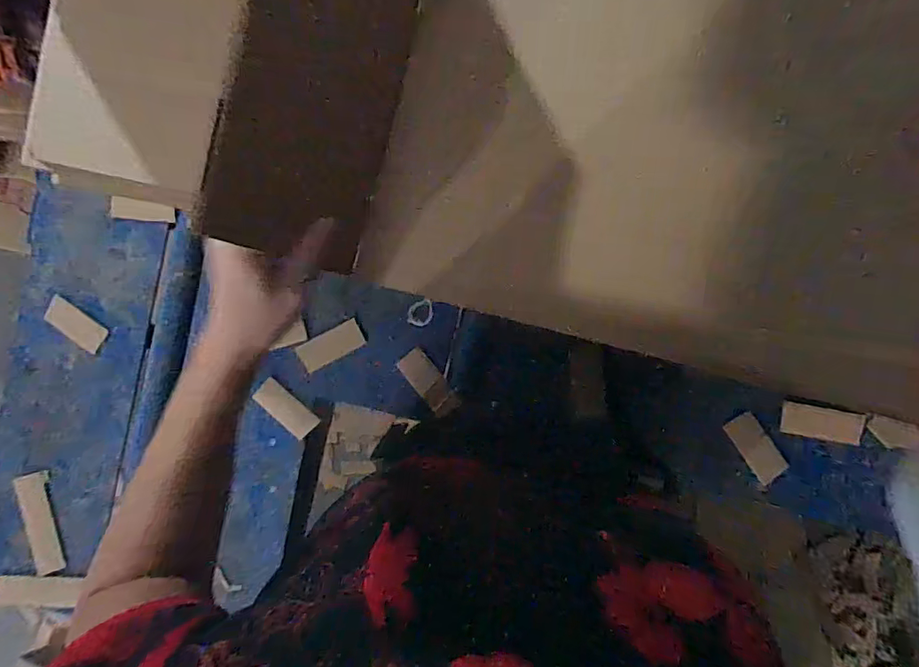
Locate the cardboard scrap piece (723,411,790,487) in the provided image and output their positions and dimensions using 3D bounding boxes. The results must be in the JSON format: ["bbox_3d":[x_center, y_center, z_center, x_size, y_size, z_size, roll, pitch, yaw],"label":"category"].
[{"bbox_3d":[0.322,0.123,0.548,0.033,0.011,0.072,-33,50,16],"label":"cardboard scrap piece"}]

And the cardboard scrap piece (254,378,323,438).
[{"bbox_3d":[-0.211,0.092,0.614,0.079,0.004,0.035,45,89,-7],"label":"cardboard scrap piece"}]

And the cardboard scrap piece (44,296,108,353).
[{"bbox_3d":[-0.482,-0.011,0.634,0.075,0.009,0.037,44,77,-22],"label":"cardboard scrap piece"}]

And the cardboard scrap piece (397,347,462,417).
[{"bbox_3d":[-0.036,0.059,0.603,0.036,0.004,0.083,-40,86,4],"label":"cardboard scrap piece"}]

